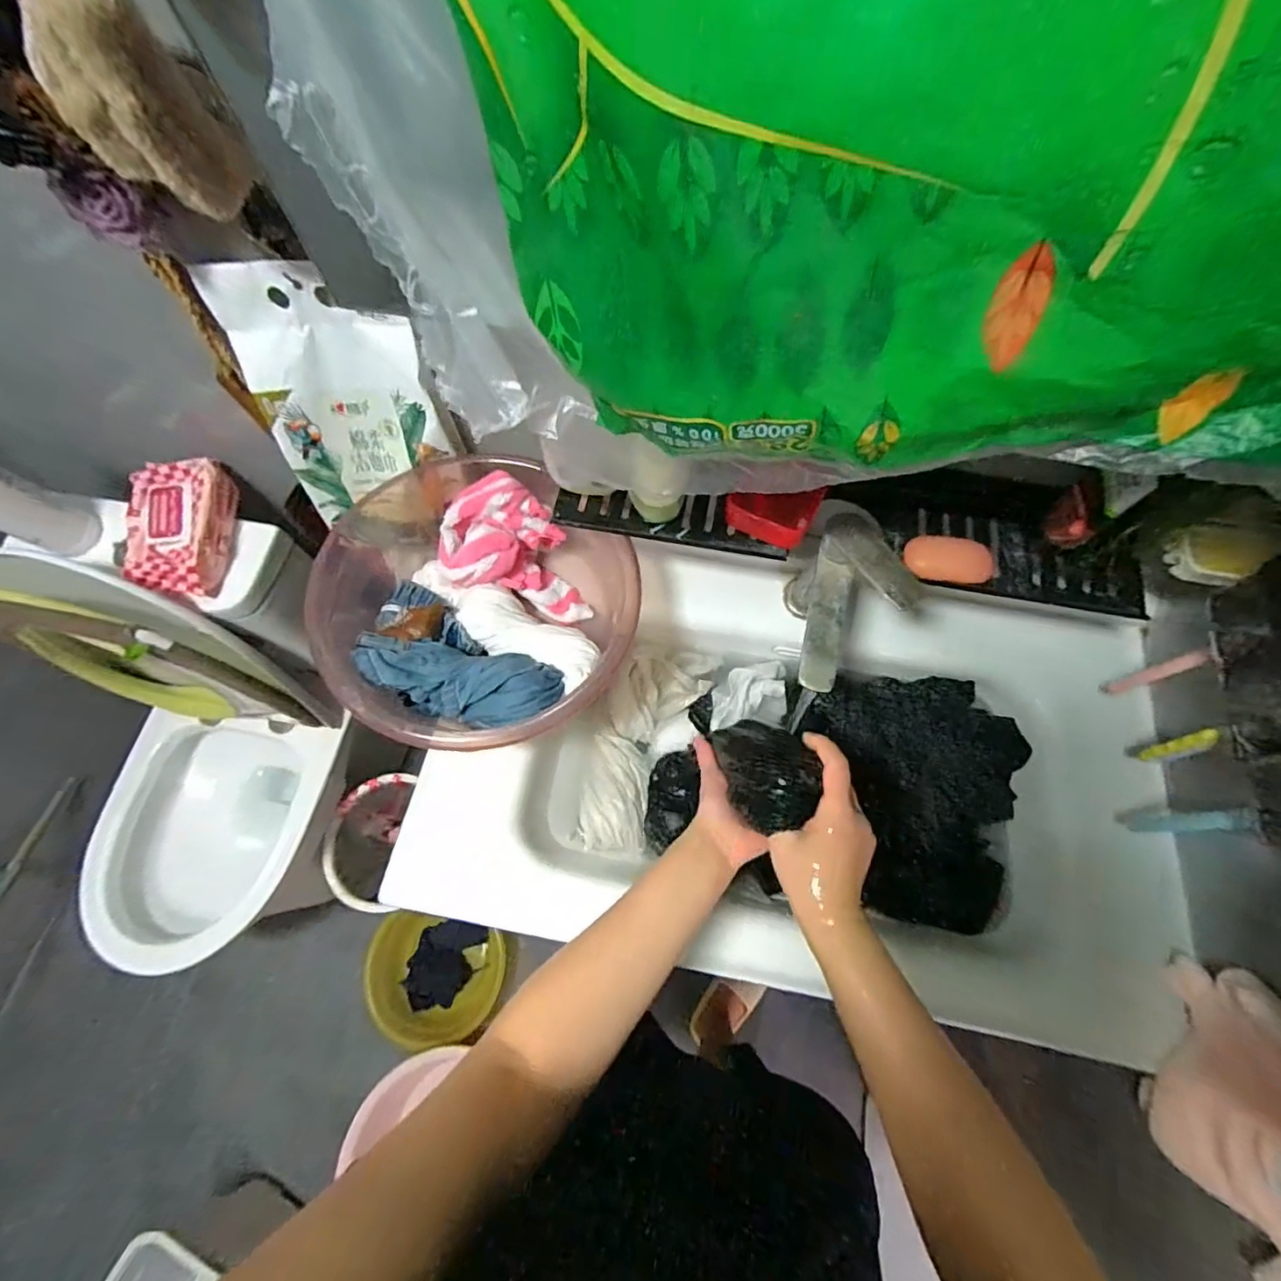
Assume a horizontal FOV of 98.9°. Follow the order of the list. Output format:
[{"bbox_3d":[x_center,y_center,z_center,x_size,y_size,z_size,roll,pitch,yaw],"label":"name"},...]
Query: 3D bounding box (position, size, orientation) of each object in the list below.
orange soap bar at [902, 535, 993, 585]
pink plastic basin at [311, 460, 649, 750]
[{"bbox_3d":[0.303,-0.079,0.542,0.081,0.018,0.046,10,77,9],"label":"orange soap bar"},{"bbox_3d":[-0.183,-0.039,0.645,0.360,0.125,0.302,18,70,7],"label":"pink plastic basin"}]

